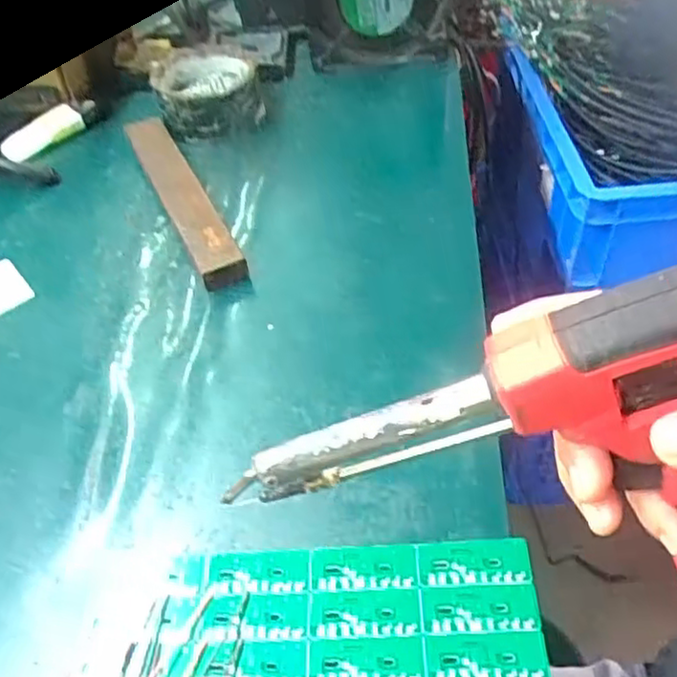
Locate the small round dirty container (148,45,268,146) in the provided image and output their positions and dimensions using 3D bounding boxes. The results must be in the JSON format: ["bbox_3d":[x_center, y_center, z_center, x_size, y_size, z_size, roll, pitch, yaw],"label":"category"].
[{"bbox_3d":[-0.105,-0.199,0.579,0.085,0.043,0.099,-22,49,-14],"label":"small round dirty container"}]

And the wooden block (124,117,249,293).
[{"bbox_3d":[-0.113,-0.104,0.509,0.029,0.020,0.199,-22,49,-14],"label":"wooden block"}]

